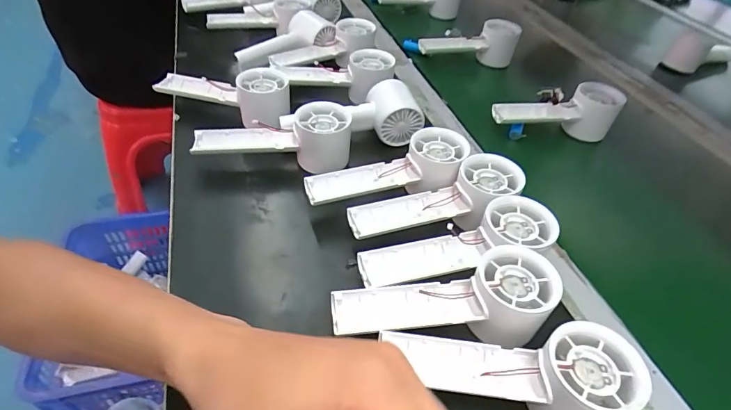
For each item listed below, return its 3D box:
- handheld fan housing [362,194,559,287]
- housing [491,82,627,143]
[{"bbox_3d":[0.074,0.034,0.333,0.157,0.033,0.048,-18,46,-3],"label":"handheld fan housing"},{"bbox_3d":[0.234,-0.118,0.528,0.155,0.063,0.056,4,44,-3],"label":"housing"}]

